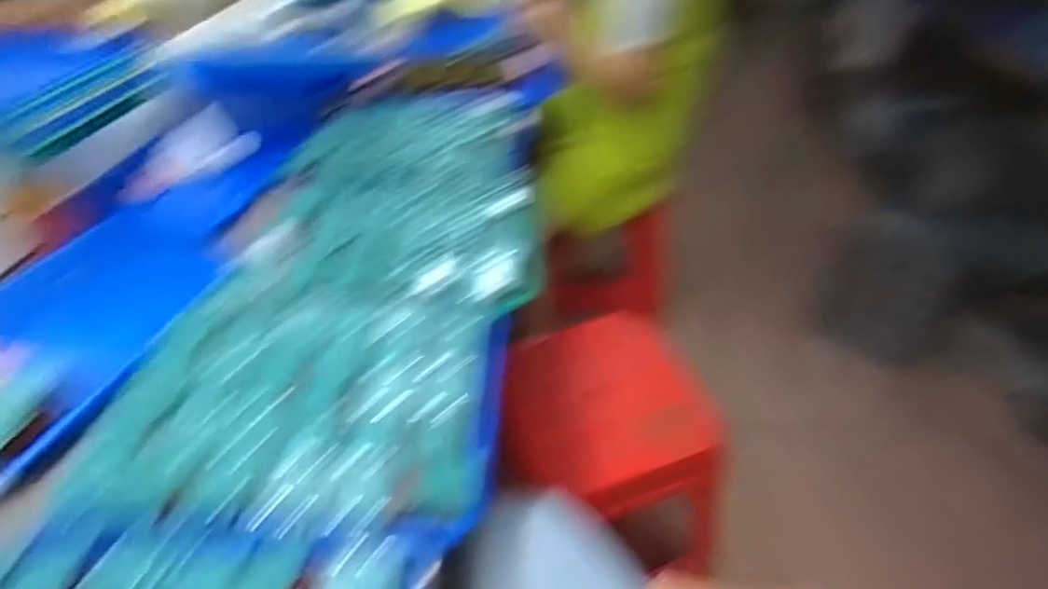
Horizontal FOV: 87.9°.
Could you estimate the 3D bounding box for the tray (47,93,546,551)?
[{"bbox_3d":[-0.166,-0.086,0.668,0.370,0.052,0.783,2,41,5],"label":"tray"}]

